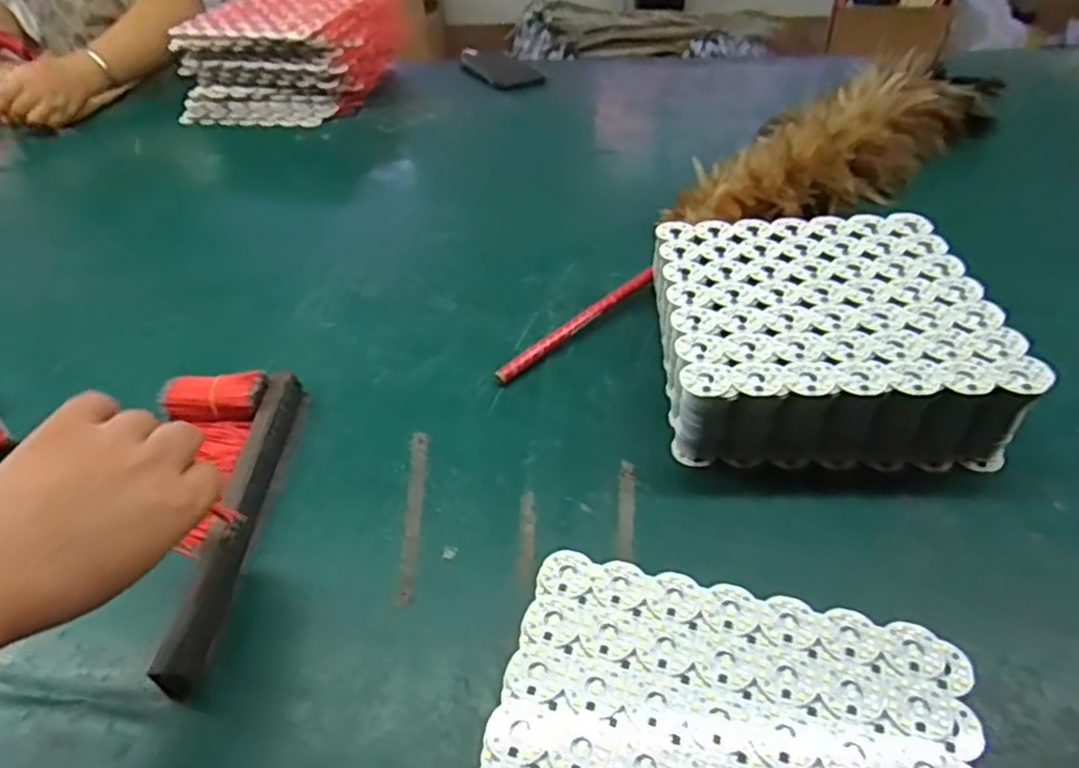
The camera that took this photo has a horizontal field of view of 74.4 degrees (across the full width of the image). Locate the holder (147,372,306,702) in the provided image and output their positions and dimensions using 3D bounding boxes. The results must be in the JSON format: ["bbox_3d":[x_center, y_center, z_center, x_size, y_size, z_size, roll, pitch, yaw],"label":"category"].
[{"bbox_3d":[-0.188,0.076,0.450,0.018,0.026,0.240,-3,41,1],"label":"holder"}]

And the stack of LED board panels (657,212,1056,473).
[{"bbox_3d":[0.199,-0.036,0.517,0.209,0.071,0.204,0,41,4],"label":"stack of LED board panels"}]

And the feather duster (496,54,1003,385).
[{"bbox_3d":[0.240,-0.202,0.692,0.706,0.084,0.119,-33,49,-29],"label":"feather duster"}]

